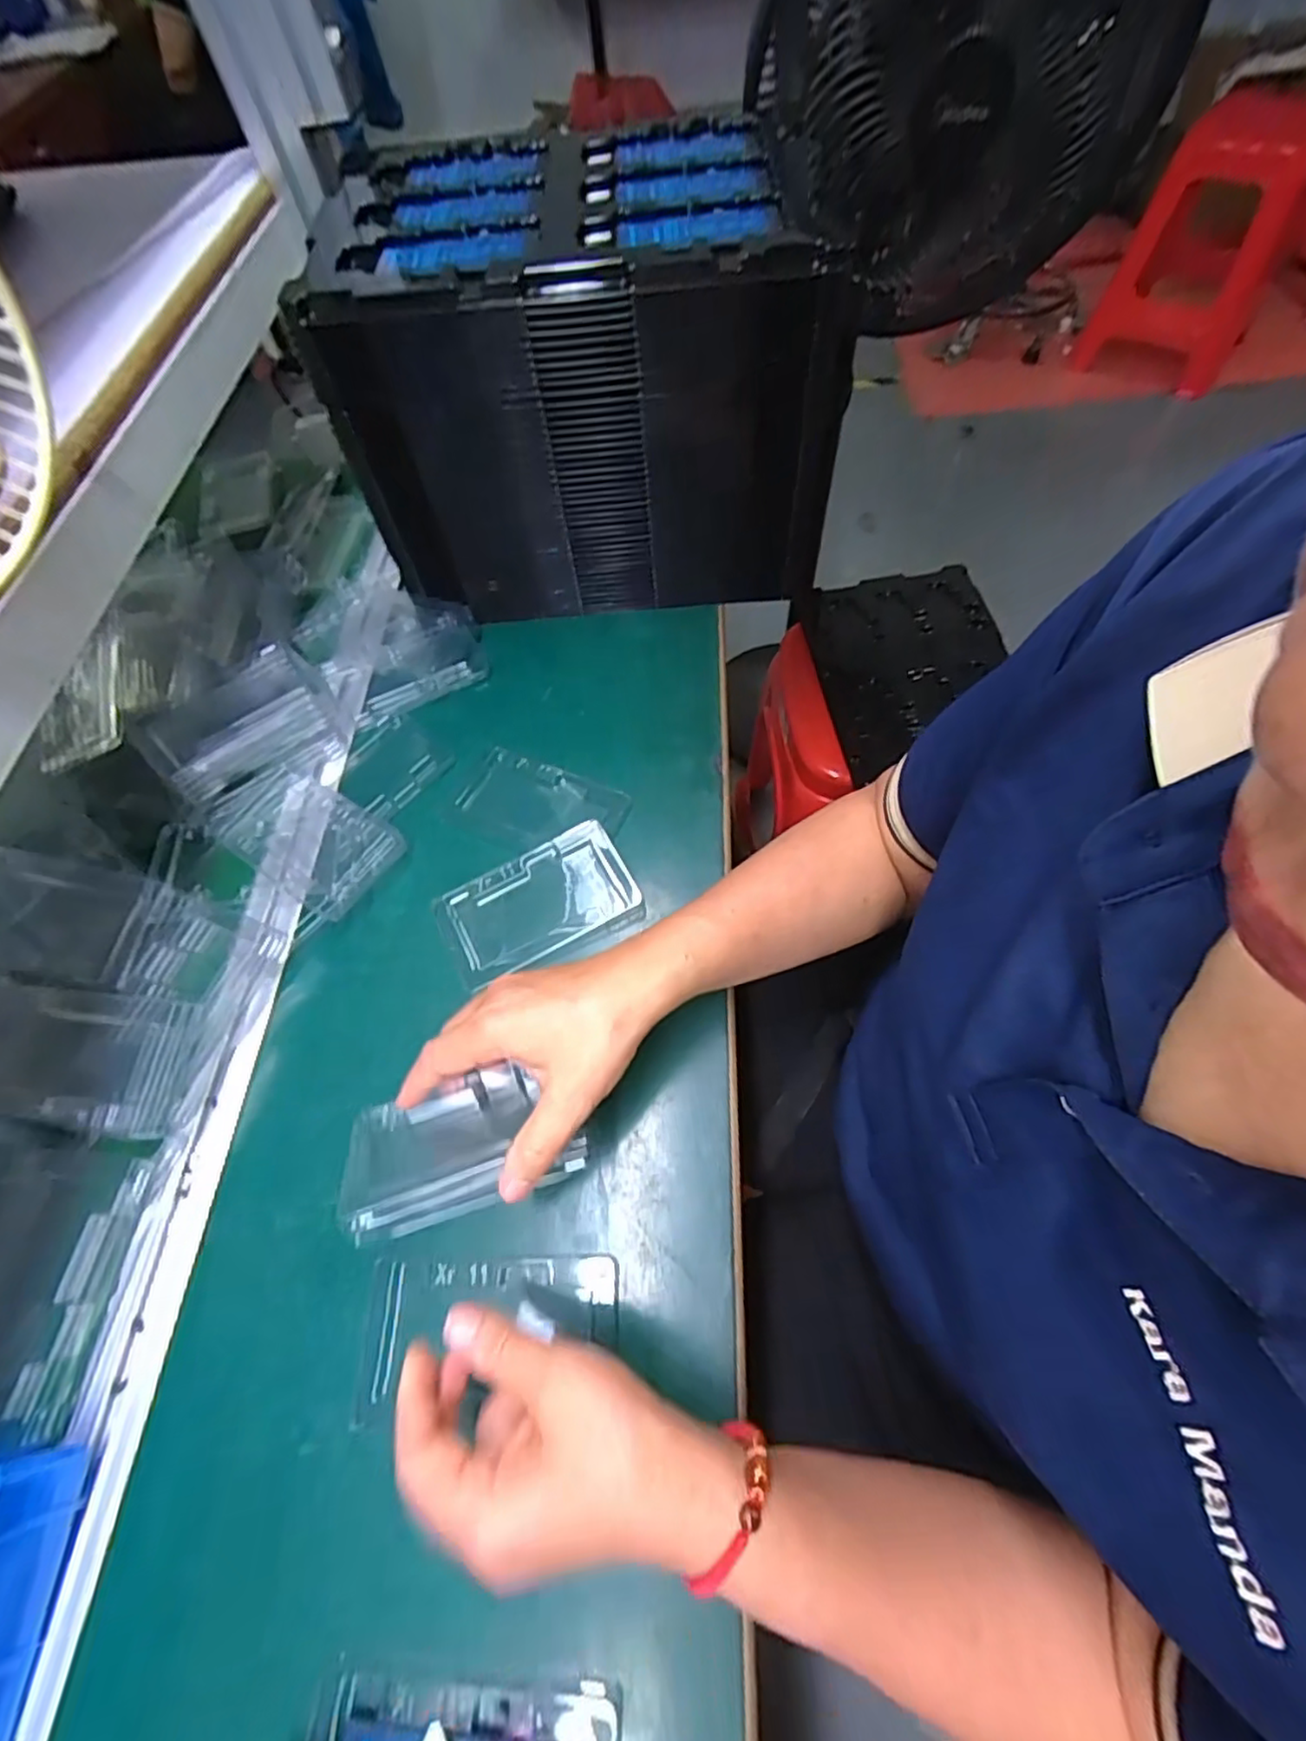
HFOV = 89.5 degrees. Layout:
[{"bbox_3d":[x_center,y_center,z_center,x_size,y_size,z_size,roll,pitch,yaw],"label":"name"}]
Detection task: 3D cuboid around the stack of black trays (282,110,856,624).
[{"bbox_3d":[-0.054,-0.373,0.524,0.330,0.234,0.215,-4,62,2],"label":"stack of black trays"}]

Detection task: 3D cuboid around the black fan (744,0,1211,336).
[{"bbox_3d":[0.244,-0.647,0.540,0.321,0.313,0.133,-13,62,0],"label":"black fan"}]

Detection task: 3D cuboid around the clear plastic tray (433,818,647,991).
[{"bbox_3d":[-0.079,0.021,0.444,0.127,0.011,0.084,-28,64,-10],"label":"clear plastic tray"}]

